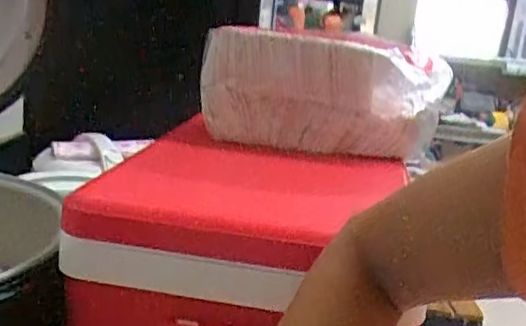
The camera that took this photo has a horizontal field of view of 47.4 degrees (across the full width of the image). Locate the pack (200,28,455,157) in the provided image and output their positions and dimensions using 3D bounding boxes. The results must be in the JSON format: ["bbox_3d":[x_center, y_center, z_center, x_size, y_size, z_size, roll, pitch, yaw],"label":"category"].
[{"bbox_3d":[0.080,-0.094,0.769,0.309,0.139,0.150,6,14,-2],"label":"pack"}]

